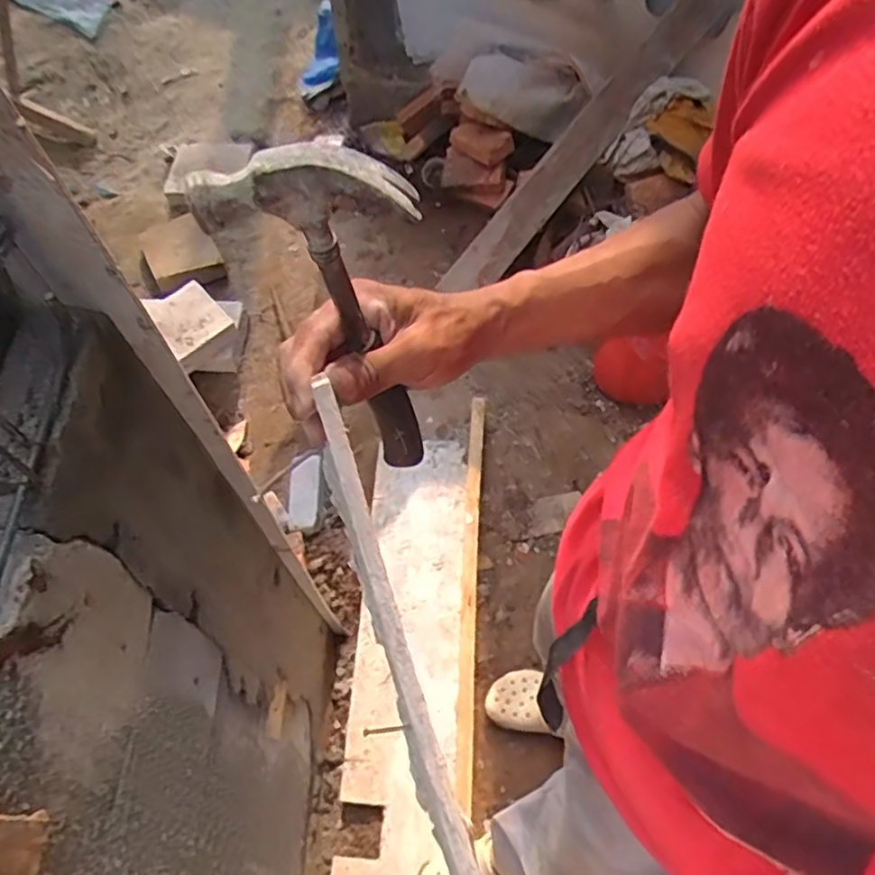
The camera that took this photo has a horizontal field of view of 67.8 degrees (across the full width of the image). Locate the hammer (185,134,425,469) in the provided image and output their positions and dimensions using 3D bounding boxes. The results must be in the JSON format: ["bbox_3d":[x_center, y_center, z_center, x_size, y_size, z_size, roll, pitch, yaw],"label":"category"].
[{"bbox_3d":[-0.037,-0.053,0.378,0.092,0.261,0.022,-3,57,13],"label":"hammer"}]

